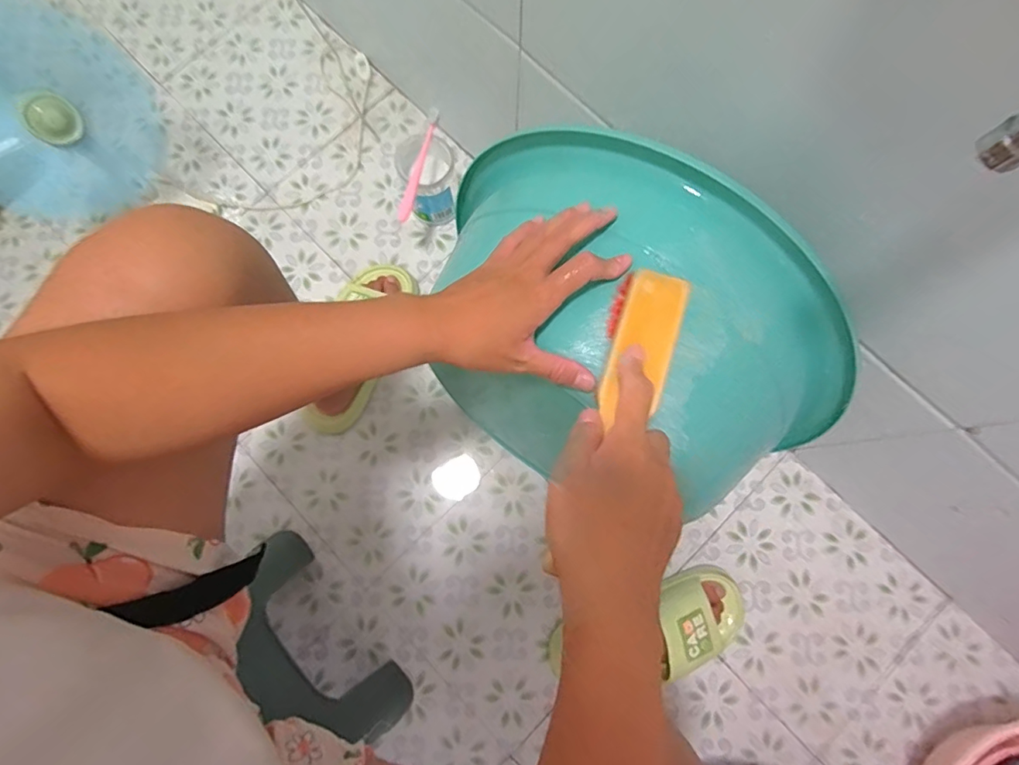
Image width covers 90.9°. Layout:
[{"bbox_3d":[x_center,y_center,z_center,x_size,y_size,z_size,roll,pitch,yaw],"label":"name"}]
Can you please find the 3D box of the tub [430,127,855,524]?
[{"bbox_3d":[0.097,-0.012,0.583,0.425,0.486,0.201,31,80,5],"label":"tub"}]

